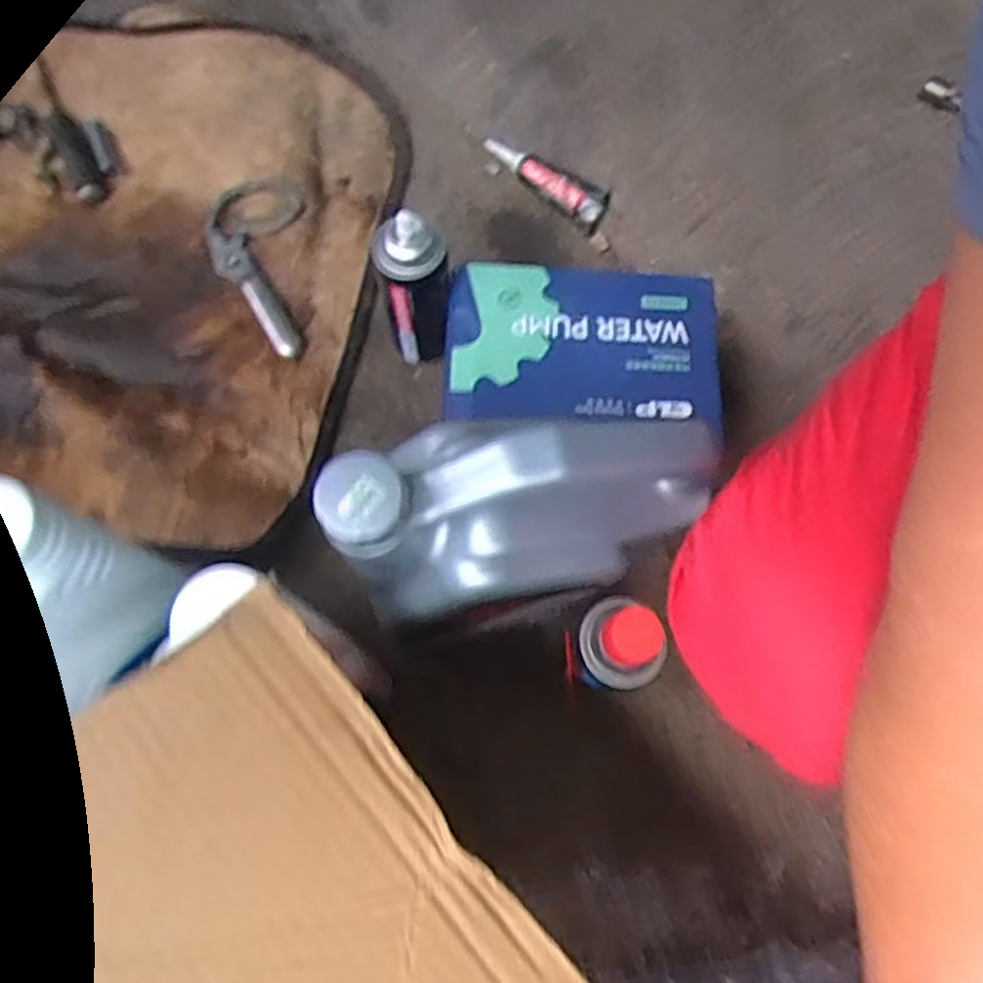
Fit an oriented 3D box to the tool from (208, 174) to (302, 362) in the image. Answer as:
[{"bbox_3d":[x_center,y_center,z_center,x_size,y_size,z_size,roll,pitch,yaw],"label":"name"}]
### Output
[{"bbox_3d":[-0.238,-0.229,0.735,0.095,0.032,0.213,-4,72,-3],"label":"tool"}]

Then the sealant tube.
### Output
[{"bbox_3d":[0.050,-0.317,0.756,0.144,0.023,0.036,34,74,9],"label":"sealant tube"}]

